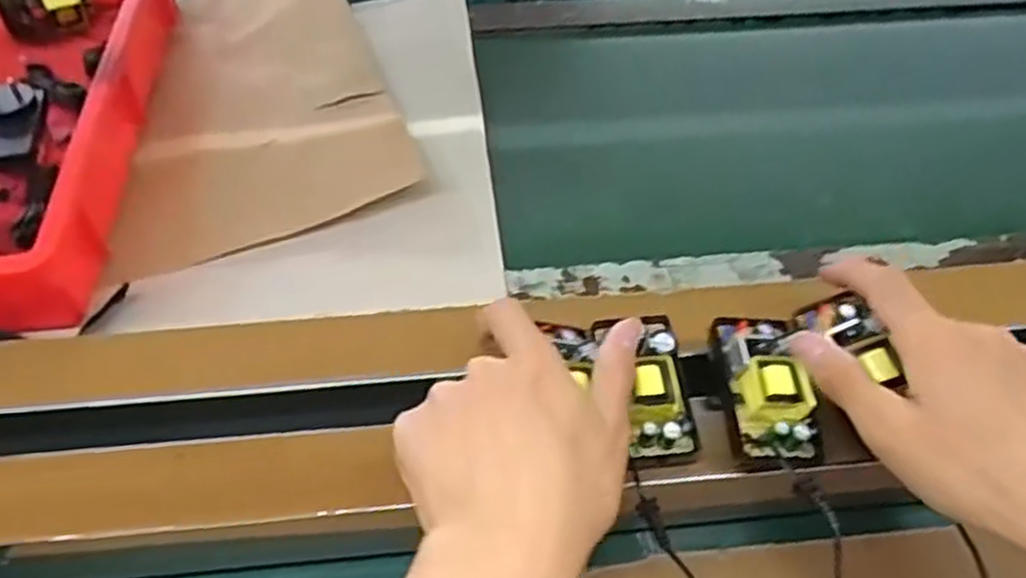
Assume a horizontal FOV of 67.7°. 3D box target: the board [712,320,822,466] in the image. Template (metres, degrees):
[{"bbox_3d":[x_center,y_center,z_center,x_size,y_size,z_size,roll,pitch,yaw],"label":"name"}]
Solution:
[{"bbox_3d":[0.132,0.050,0.403,0.040,0.026,0.085,-8,61,-7],"label":"board"}]

